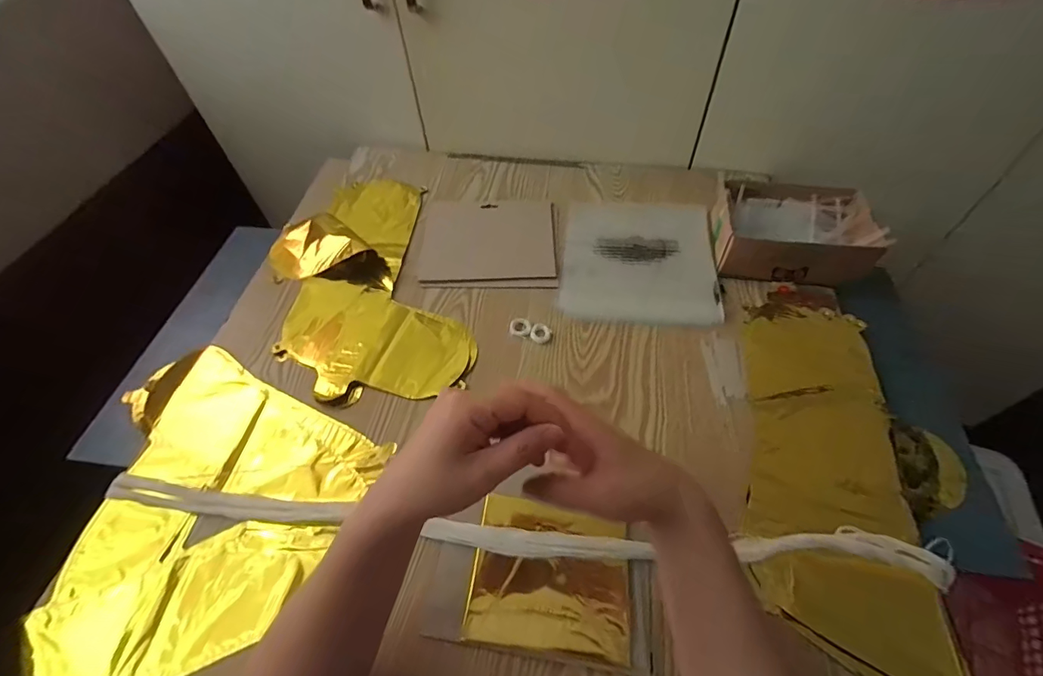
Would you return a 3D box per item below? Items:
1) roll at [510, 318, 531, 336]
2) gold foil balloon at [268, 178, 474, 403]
[{"bbox_3d":[-0.001,-0.014,0.575,0.026,0.005,0.026,-1,54,2],"label":"roll"},{"bbox_3d":[-0.220,-0.087,0.623,0.223,0.026,0.399,-16,55,-9],"label":"gold foil balloon"}]

